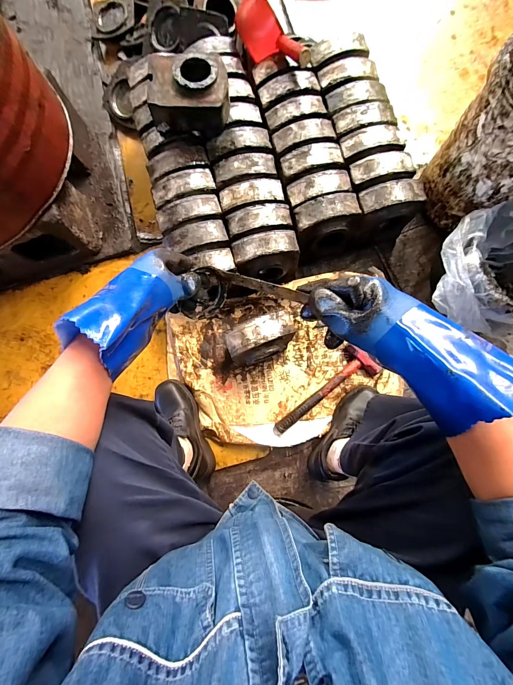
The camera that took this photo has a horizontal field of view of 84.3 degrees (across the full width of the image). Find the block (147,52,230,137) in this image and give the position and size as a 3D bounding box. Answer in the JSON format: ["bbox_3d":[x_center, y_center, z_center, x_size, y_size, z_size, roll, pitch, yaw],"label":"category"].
[{"bbox_3d":[-0.158,-0.604,0.692,0.179,0.099,0.137,-1,80,2],"label":"block"}]

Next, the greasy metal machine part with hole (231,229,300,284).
[{"bbox_3d":[0.026,-0.211,0.721,0.157,0.118,0.091,-10,80,1],"label":"greasy metal machine part with hole"}]

